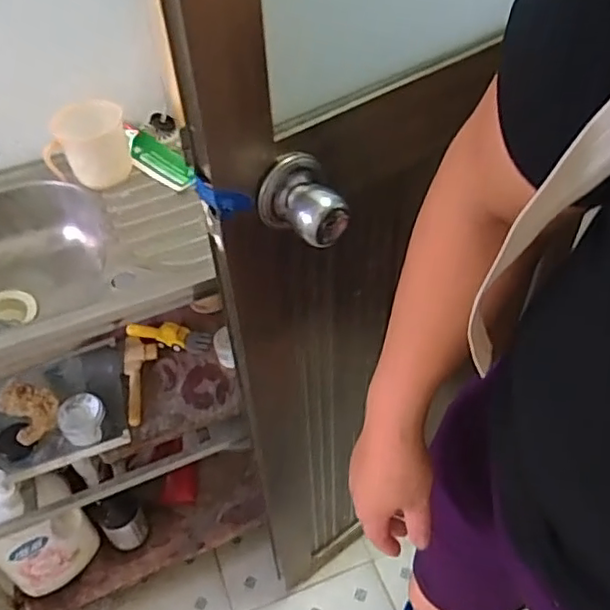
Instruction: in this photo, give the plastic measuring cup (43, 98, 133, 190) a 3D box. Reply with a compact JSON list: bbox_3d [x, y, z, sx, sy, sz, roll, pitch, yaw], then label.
[{"bbox_3d":[-0.319,-0.238,0.891,0.117,0.110,0.082,-17,47,-13],"label":"plastic measuring cup"}]

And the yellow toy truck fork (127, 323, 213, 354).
[{"bbox_3d":[-0.246,0.057,1.108,0.152,0.040,0.034,2,46,6],"label":"yellow toy truck fork"}]

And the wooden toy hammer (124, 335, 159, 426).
[{"bbox_3d":[-0.287,0.124,1.055,0.058,0.026,0.185,-5,42,-8],"label":"wooden toy hammer"}]

